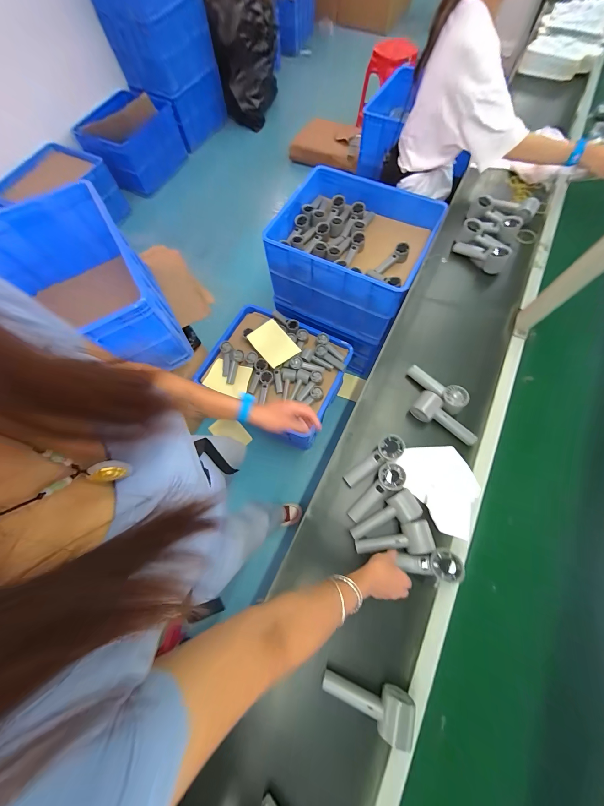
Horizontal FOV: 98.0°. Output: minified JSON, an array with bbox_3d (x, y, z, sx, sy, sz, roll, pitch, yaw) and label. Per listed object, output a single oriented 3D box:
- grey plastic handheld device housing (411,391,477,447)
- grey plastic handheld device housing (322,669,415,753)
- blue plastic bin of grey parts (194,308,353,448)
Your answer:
[{"bbox_3d":[0.349,0.039,0.645,0.157,0.045,0.059,39,77,14],"label":"grey plastic handheld device housing"},{"bbox_3d":[0.114,0.527,0.465,0.155,0.052,0.050,5,70,22],"label":"grey plastic handheld device housing"},{"bbox_3d":[-0.116,-0.128,1.312,0.592,0.327,0.520,26,74,11],"label":"blue plastic bin of grey parts"}]

